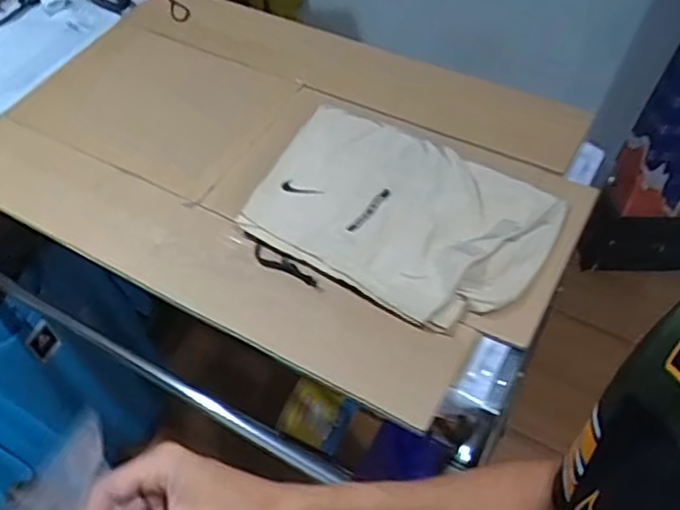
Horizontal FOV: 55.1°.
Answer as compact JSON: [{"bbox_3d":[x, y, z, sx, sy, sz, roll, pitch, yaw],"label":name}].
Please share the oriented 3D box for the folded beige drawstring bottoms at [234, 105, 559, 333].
[{"bbox_3d":[0.070,-0.048,0.769,0.327,0.046,0.236,24,58,19],"label":"folded beige drawstring bottoms"}]

